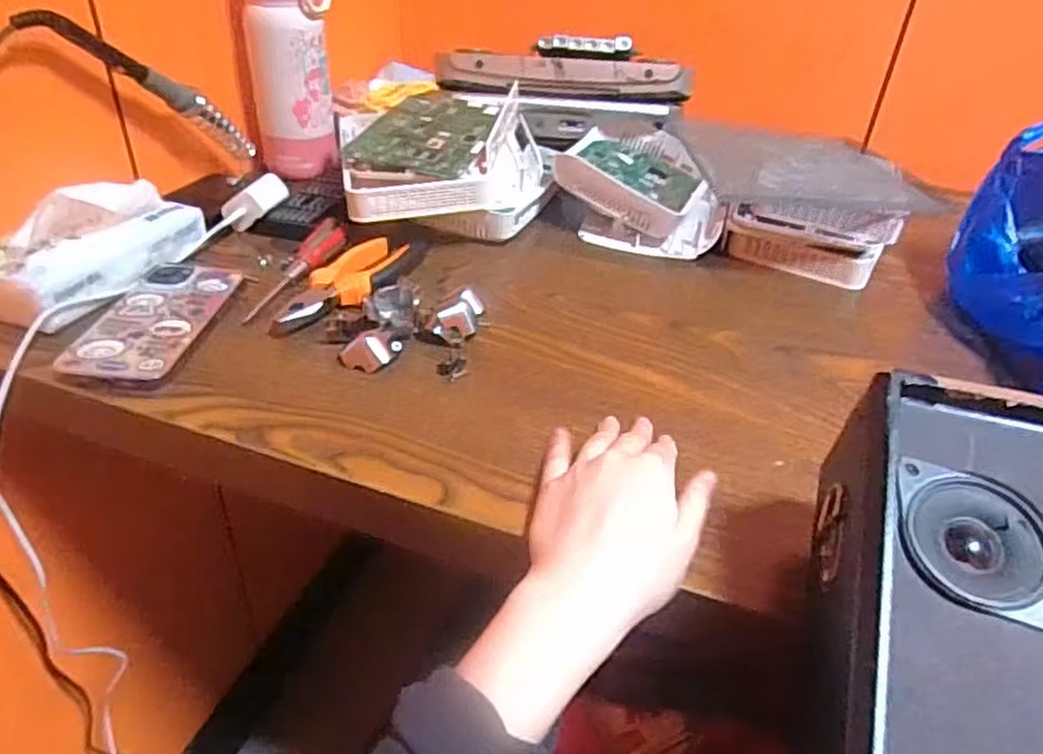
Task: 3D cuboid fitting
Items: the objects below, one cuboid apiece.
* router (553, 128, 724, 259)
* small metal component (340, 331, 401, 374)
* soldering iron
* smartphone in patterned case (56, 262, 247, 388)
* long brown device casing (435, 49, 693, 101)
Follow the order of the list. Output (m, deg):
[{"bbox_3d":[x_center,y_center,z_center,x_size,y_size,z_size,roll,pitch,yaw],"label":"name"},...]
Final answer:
[{"bbox_3d":[0.109,-0.183,0.681,0.144,0.063,0.170,7,35,4],"label":"router"},{"bbox_3d":[-0.098,-0.017,0.462,0.030,0.017,0.026,17,37,17],"label":"small metal component"},{"bbox_3d":[-0.285,-0.226,0.562,0.023,0.024,0.223,20,-1,21],"label":"soldering iron"},{"bbox_3d":[-0.243,-0.039,0.478,0.065,0.014,0.139,5,35,2],"label":"smartphone in patterned case"},{"bbox_3d":[0.046,-0.314,0.741,0.263,0.033,0.050,0,36,-6],"label":"long brown device casing"}]

